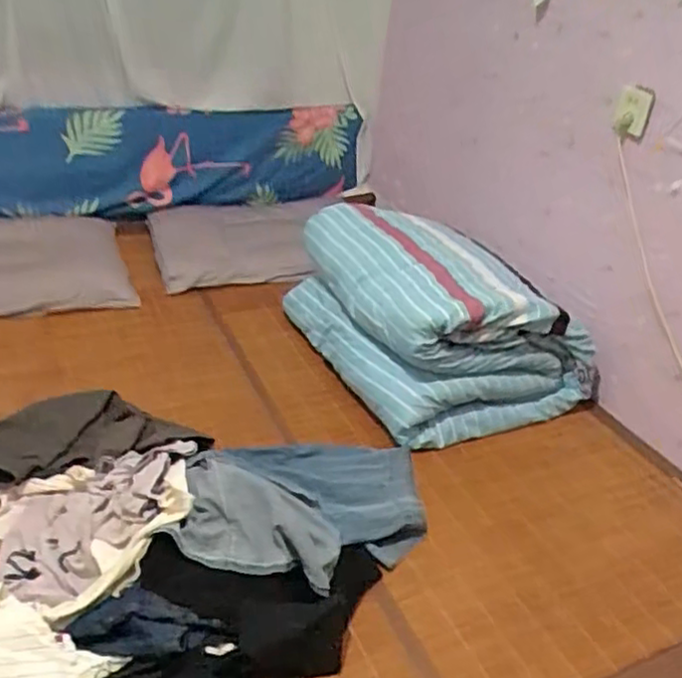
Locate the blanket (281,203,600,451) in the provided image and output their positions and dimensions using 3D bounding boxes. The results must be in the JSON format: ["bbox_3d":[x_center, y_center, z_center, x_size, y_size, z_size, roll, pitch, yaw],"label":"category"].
[{"bbox_3d":[0.214,-0.069,1.722,0.510,0.322,0.683,-13,36,-28],"label":"blanket"}]

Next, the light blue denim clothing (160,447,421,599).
[{"bbox_3d":[-0.056,0.276,1.259,0.408,0.157,0.438,8,31,2],"label":"light blue denim clothing"}]

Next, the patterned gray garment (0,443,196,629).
[{"bbox_3d":[-0.407,0.315,1.148,0.339,0.174,0.321,-6,33,-19],"label":"patterned gray garment"}]

